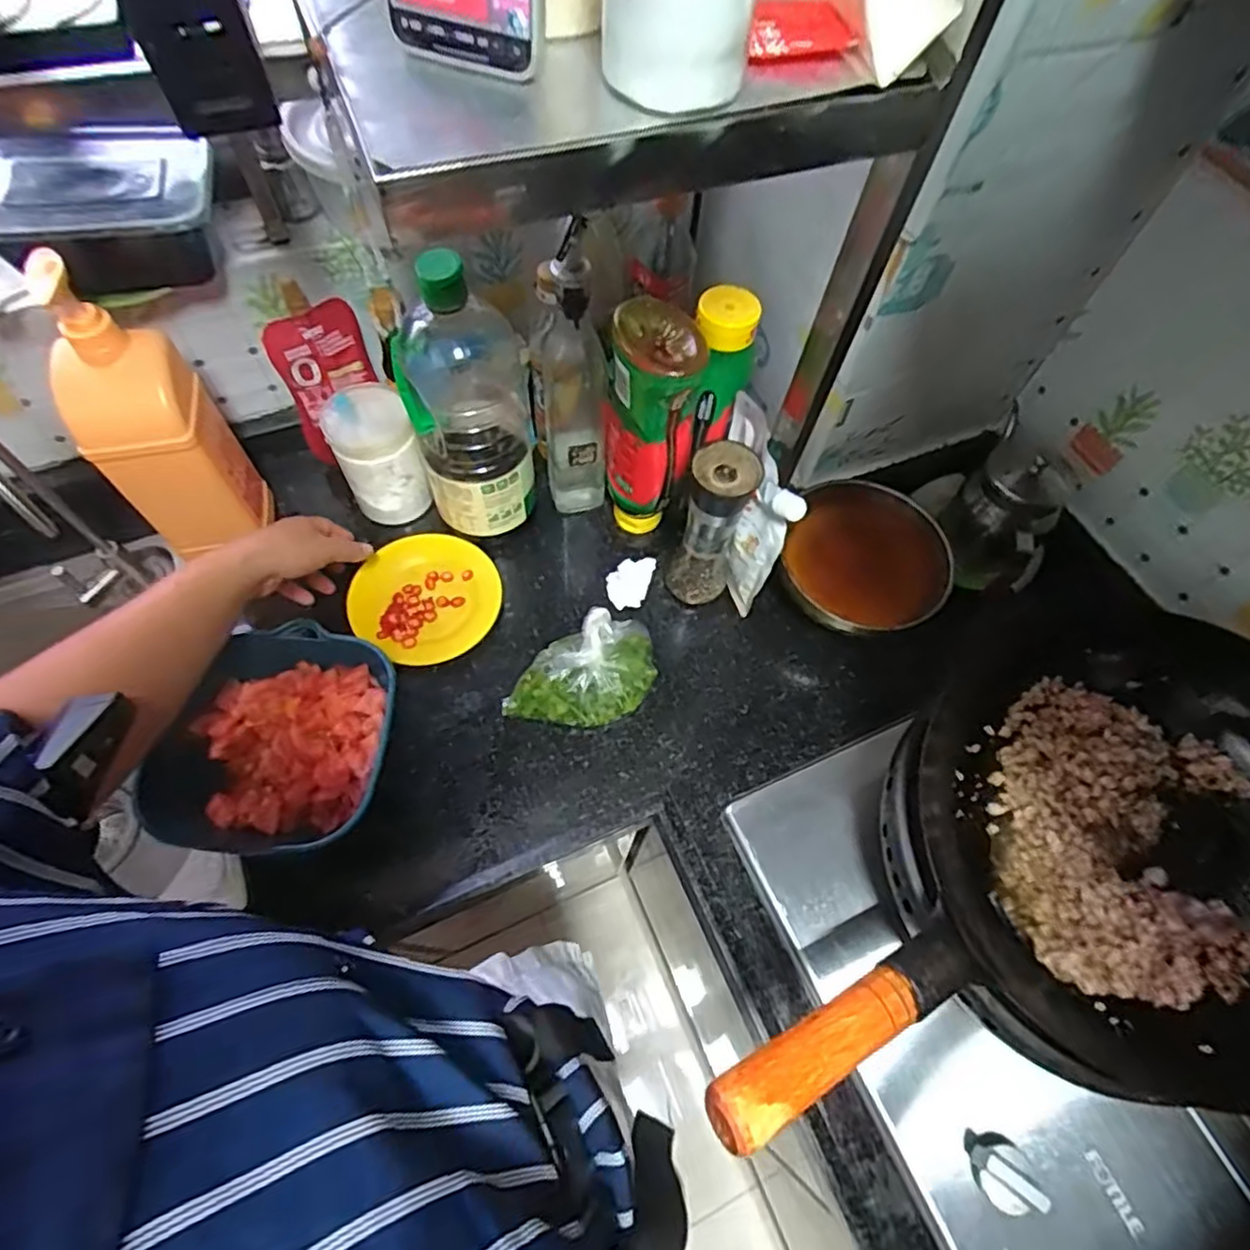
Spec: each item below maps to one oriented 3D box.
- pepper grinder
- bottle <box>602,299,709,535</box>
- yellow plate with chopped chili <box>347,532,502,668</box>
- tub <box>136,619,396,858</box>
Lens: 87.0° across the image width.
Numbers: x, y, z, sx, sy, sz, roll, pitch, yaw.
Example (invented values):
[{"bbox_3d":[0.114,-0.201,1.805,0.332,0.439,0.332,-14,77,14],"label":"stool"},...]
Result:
[{"bbox_3d":[0.080,-0.090,0.630,0.059,0.177,0.065,16,63,4],"label":"pepper grinder"},{"bbox_3d":[0.018,-0.181,0.629,0.077,0.227,0.077,7,62,0],"label":"bottle"},{"bbox_3d":[-0.198,-0.030,0.667,0.135,0.023,0.145,2,62,-3],"label":"yellow plate with chopped chili"},{"bbox_3d":[-0.288,0.101,0.559,0.170,0.074,0.186,2,62,-3],"label":"tub"}]

